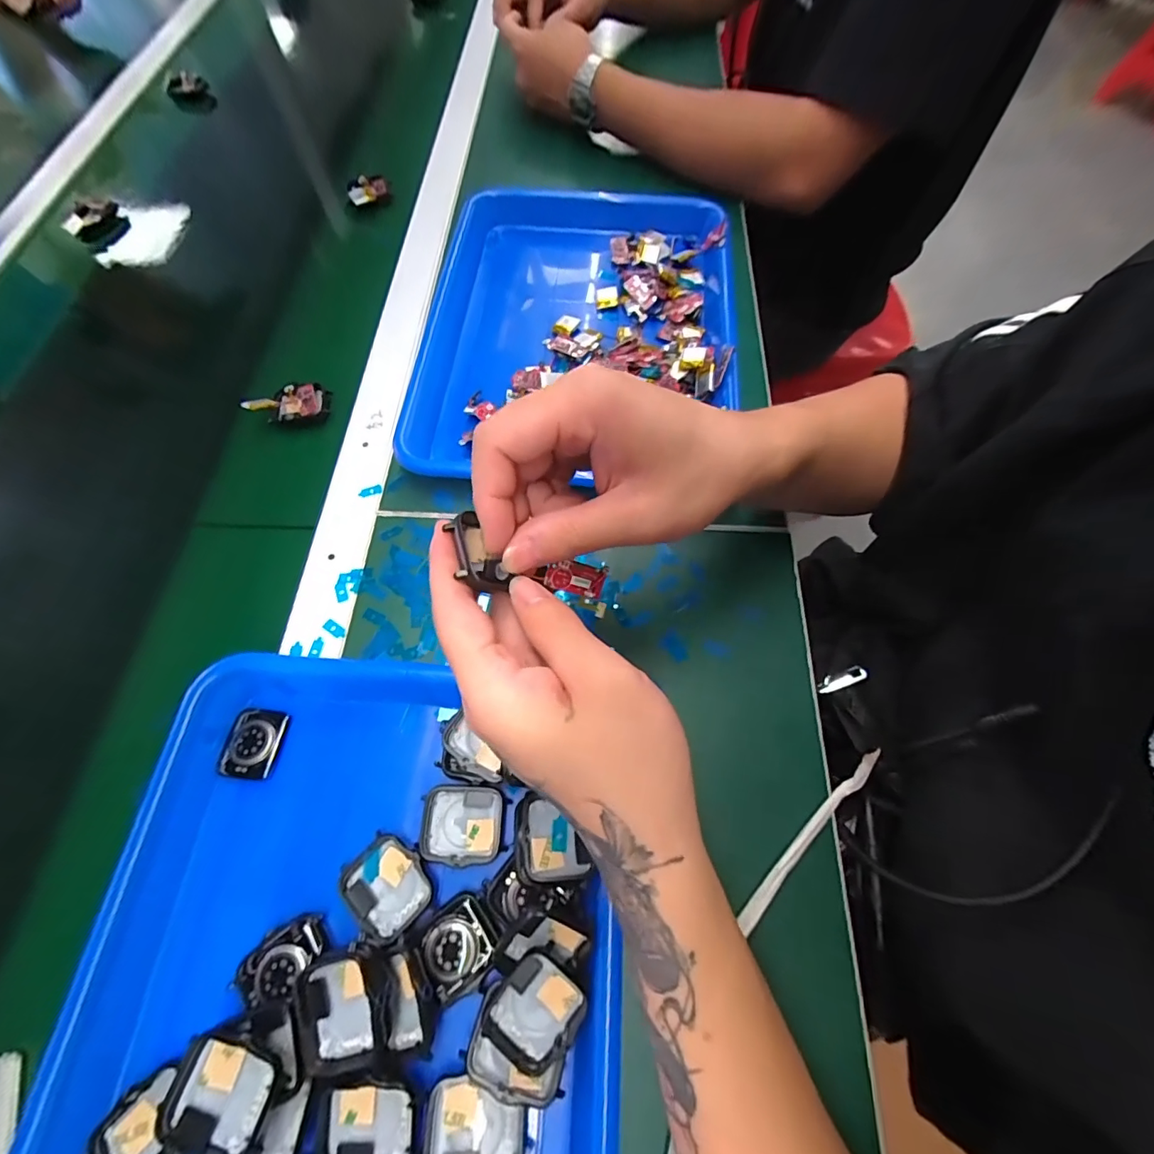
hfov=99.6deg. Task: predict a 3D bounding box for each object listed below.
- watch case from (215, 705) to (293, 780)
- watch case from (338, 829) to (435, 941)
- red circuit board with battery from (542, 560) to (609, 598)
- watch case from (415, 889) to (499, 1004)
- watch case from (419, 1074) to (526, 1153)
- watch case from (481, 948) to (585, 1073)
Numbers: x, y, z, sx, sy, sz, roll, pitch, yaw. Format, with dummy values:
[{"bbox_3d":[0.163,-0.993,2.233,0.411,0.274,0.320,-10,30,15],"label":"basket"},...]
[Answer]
[{"bbox_3d":[-0.189,0.097,0.286,0.030,0.009,0.038,6,67,2],"label":"watch case"},{"bbox_3d":[-0.099,0.162,0.254,0.039,0.010,0.045,-39,73,-15],"label":"watch case"},{"bbox_3d":[0.000,0.000,0.220,0.029,0.004,0.015,16,92,-27],"label":"red circuit board with battery"},{"bbox_3d":[-0.059,0.182,0.241,0.036,0.008,0.035,-35,72,-14],"label":"watch case"},{"bbox_3d":[-0.045,0.247,0.218,0.045,0.014,0.034,4,67,1],"label":"watch case"},{"bbox_3d":[-0.019,0.201,0.227,0.038,0.016,0.042,32,71,12],"label":"watch case"}]

